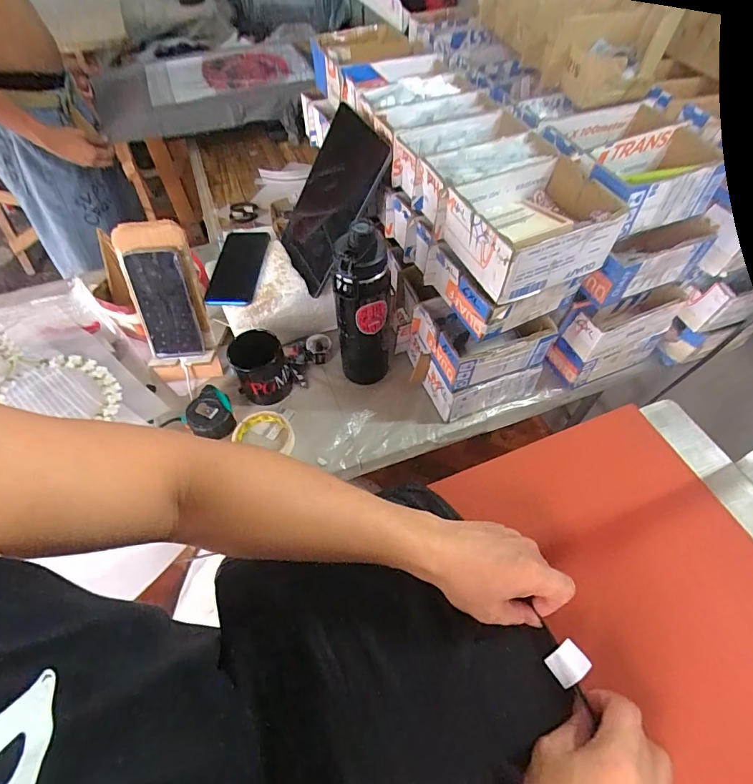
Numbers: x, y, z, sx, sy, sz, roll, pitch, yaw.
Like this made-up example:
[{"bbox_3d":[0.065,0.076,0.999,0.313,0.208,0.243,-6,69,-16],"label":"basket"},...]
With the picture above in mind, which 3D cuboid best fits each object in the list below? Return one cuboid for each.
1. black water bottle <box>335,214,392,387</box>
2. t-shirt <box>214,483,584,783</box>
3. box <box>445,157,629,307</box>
[{"bbox_3d":[-0.020,-0.124,0.658,0.077,0.285,0.087,-3,56,-1],"label":"black water bottle"},{"bbox_3d":[0.031,0.301,0.372,0.276,0.039,0.410,-19,57,-12],"label":"t-shirt"},{"bbox_3d":[0.185,-0.199,0.533,0.175,0.074,0.137,-21,58,-13],"label":"box"}]

